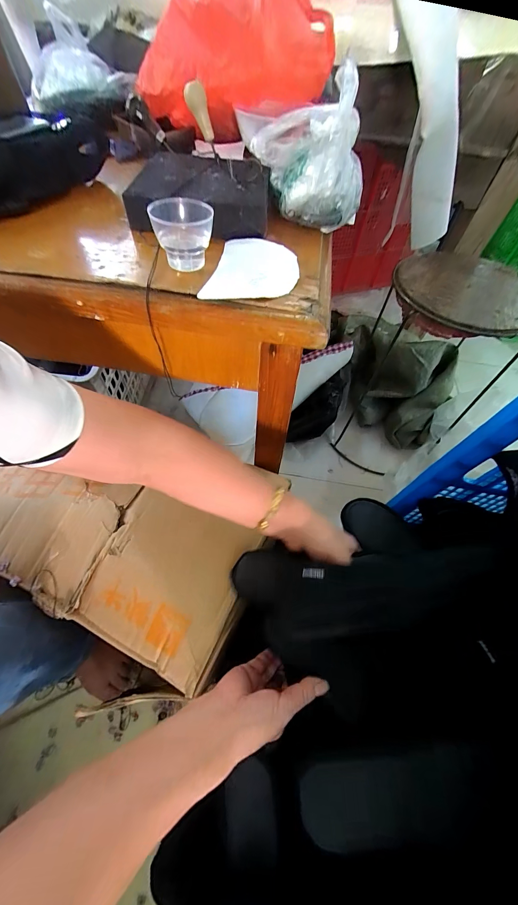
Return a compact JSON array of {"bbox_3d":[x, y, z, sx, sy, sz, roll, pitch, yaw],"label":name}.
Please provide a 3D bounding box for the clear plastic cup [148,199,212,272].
[{"bbox_3d":[-0.072,-0.210,0.295,0.053,0.053,0.061,-8,59,-9],"label":"clear plastic cup"}]

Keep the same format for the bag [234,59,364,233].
[{"bbox_3d":[0.058,-0.322,0.322,0.116,0.109,0.103,25,60,12],"label":"bag"}]

